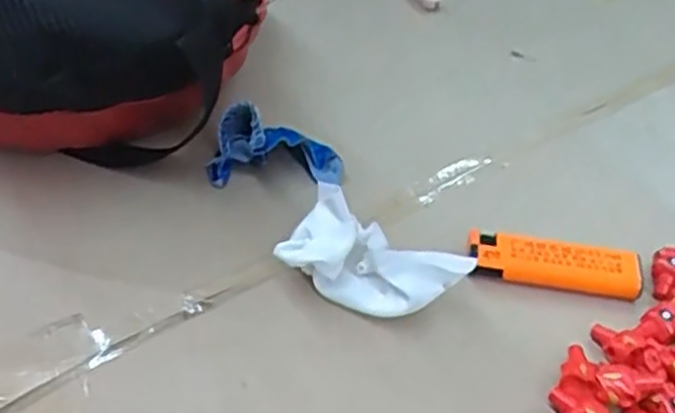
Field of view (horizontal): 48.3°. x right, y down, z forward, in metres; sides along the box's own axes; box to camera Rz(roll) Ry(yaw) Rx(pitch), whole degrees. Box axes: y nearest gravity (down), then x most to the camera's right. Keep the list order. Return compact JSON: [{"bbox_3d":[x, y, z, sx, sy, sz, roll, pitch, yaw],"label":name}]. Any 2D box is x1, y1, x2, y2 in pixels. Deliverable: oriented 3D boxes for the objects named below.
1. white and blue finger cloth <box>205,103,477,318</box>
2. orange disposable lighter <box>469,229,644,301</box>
[{"bbox_3d":[-0.009,-0.003,0.367,0.069,0.042,0.153,-22,49,-22],"label":"white and blue finger cloth"},{"bbox_3d":[0.103,0.029,0.358,0.080,0.016,0.022,7,44,5],"label":"orange disposable lighter"}]

